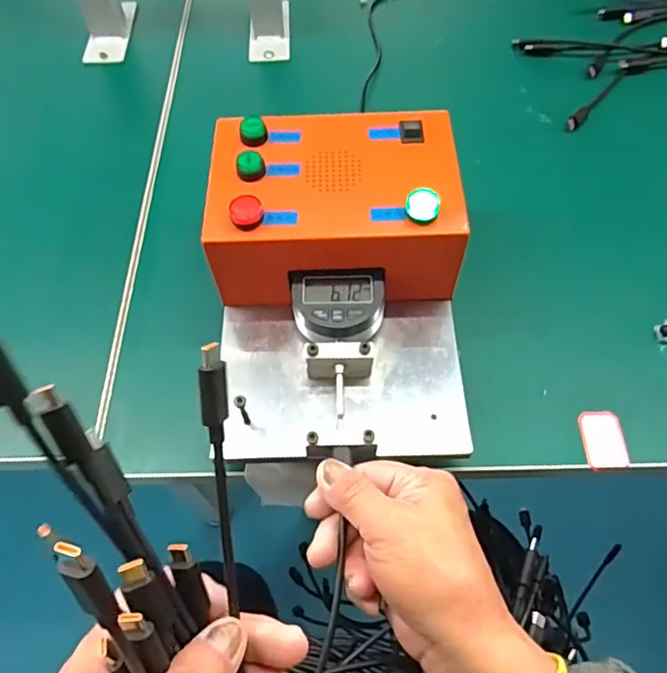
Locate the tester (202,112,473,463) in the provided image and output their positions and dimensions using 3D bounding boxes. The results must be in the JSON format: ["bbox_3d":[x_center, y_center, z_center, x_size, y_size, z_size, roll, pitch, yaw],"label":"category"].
[{"bbox_3d":[0.003,-0.030,0.349,0.153,0.100,0.207,-3,61,1],"label":"tester"}]

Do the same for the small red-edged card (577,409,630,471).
[{"bbox_3d":[0.165,0.062,0.340,0.024,0.004,0.037,-2,61,1],"label":"small red-edged card"}]

